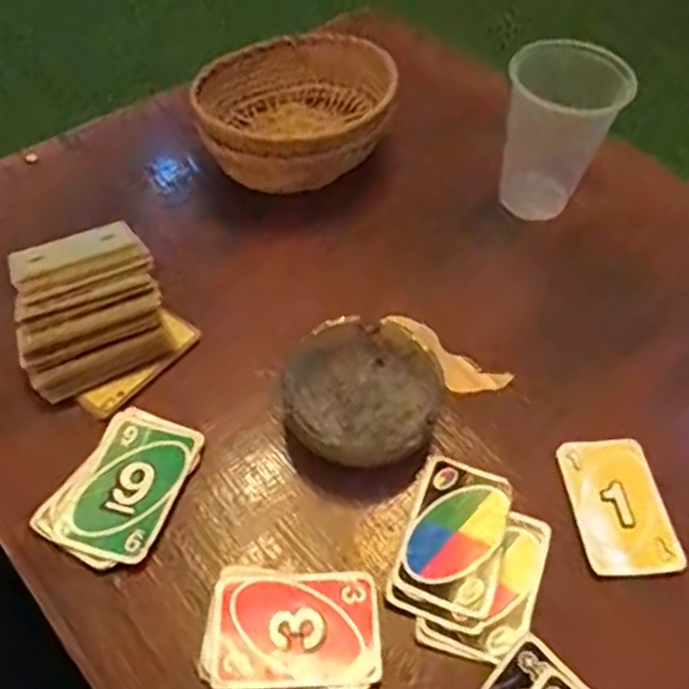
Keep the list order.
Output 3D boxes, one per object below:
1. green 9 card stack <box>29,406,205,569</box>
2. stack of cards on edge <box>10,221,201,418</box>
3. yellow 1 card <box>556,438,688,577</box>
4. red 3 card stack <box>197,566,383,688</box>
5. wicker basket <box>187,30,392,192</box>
[{"bbox_3d":[-0.126,0.080,0.394,0.065,0.004,0.093,22,54,13],"label":"green 9 card stack"},{"bbox_3d":[-0.173,-0.029,0.460,0.099,0.028,0.153,-25,57,-20],"label":"stack of cards on edge"},{"bbox_3d":[0.163,0.095,0.407,0.056,0.004,0.085,-4,52,-4],"label":"yellow 1 card"},{"bbox_3d":[-0.027,0.146,0.352,0.089,0.004,0.059,1,52,-2],"label":"red 3 card stack"},{"bbox_3d":[-0.042,-0.190,0.561,0.153,0.063,0.129,-14,54,-14],"label":"wicker basket"}]

